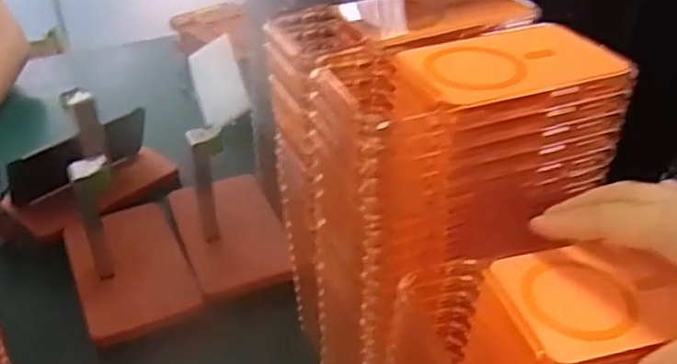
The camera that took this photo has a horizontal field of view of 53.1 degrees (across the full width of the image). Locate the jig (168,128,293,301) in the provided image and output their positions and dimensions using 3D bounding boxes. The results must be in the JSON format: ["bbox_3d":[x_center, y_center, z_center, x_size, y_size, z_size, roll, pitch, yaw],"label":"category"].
[{"bbox_3d":[-0.108,0.013,0.646,0.092,0.111,0.183,-14,38,-20],"label":"jig"}]

